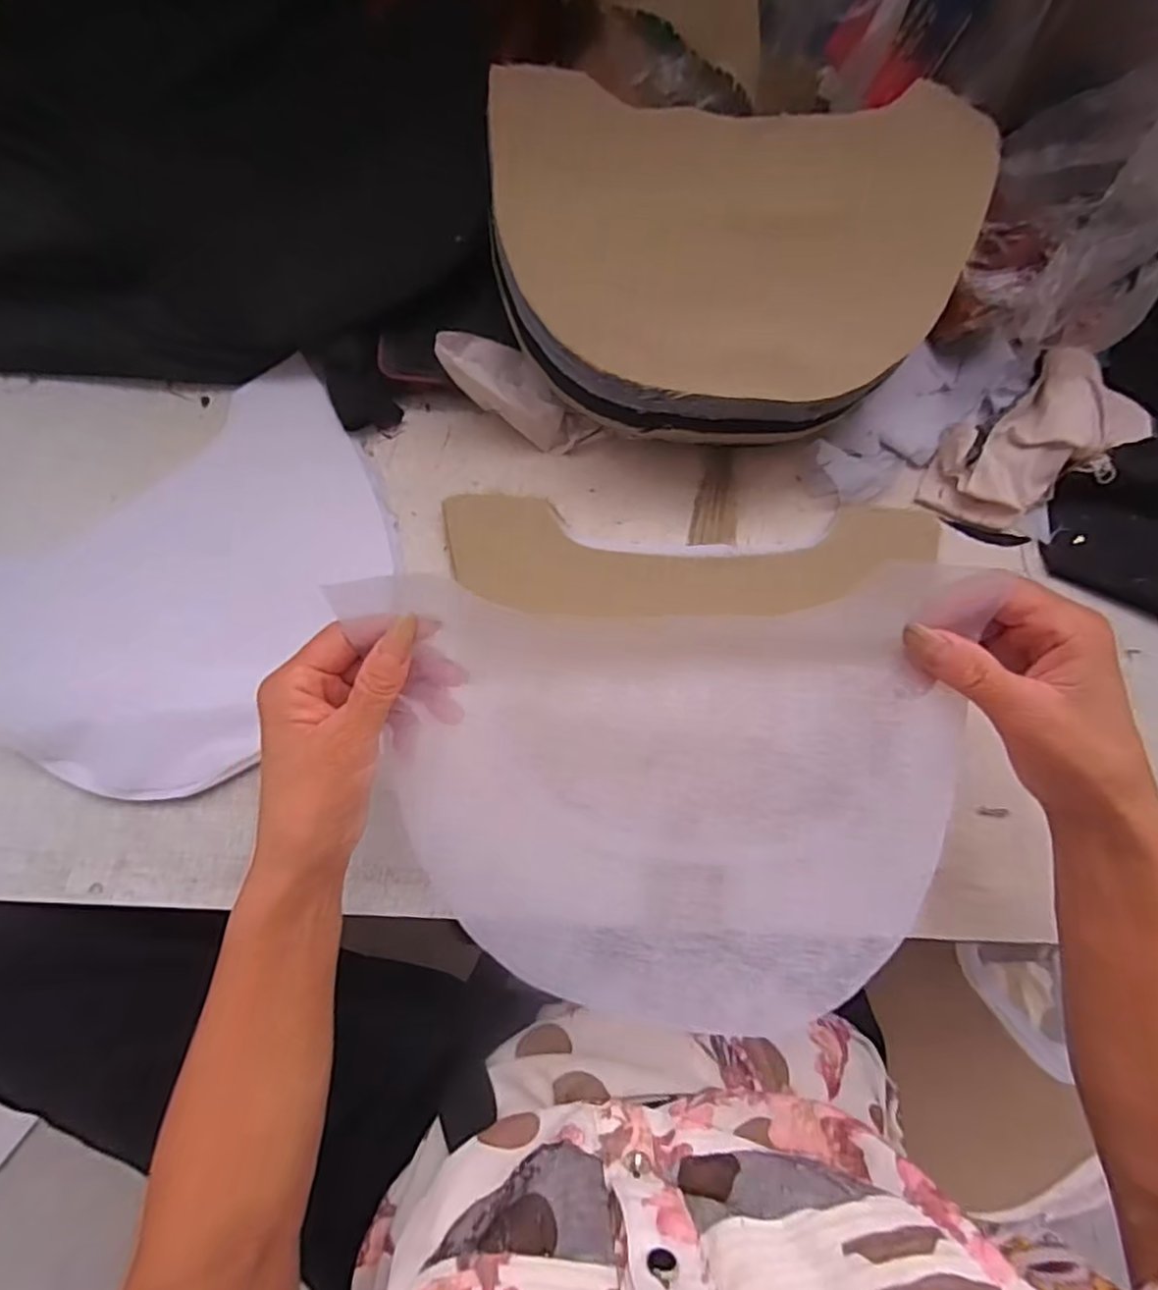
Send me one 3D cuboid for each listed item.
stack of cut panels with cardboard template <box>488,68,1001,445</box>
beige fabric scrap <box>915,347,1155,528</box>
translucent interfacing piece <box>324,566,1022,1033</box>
[{"bbox_3d":[0.081,-0.218,0.365,0.266,0.041,0.192,7,81,0],"label":"stack of cut panels with cardboard template"},{"bbox_3d":[0.288,-0.129,0.411,0.139,0.028,0.072,-33,81,-7],"label":"beige fabric scrap"},{"bbox_3d":[0.039,0.064,0.292,0.255,0.046,0.182,0,81,-2],"label":"translucent interfacing piece"}]

